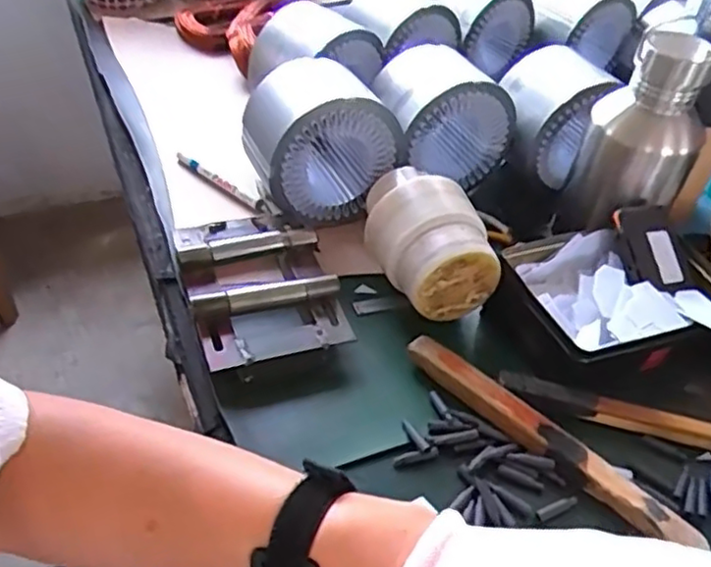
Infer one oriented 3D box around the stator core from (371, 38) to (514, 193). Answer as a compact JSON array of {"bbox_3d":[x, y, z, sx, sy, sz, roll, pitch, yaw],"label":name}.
[{"bbox_3d":[0.104,-0.202,0.815,0.155,0.124,0.106,-14,45,-21],"label":"stator core"}]

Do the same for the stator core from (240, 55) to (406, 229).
[{"bbox_3d":[-0.039,-0.166,0.766,0.155,0.134,0.139,-17,46,-23],"label":"stator core"}]

